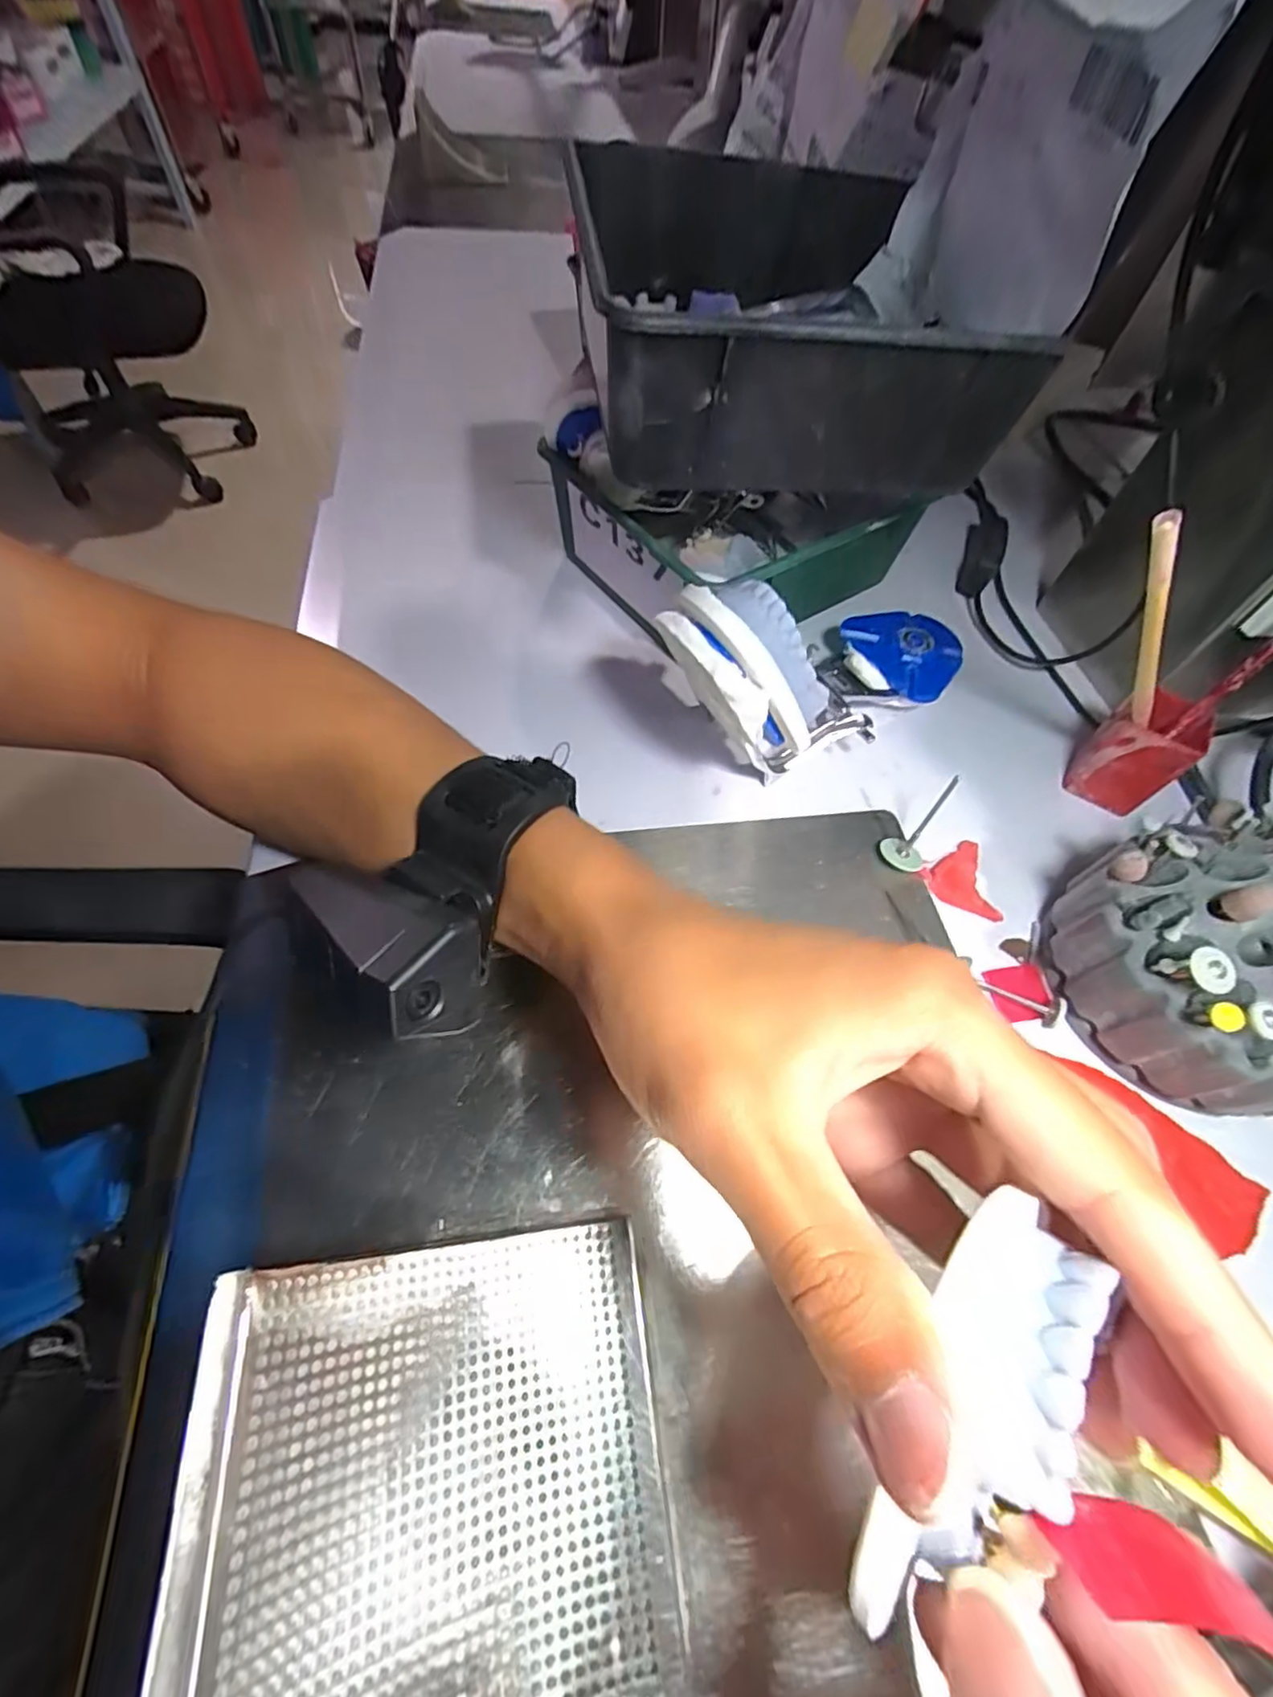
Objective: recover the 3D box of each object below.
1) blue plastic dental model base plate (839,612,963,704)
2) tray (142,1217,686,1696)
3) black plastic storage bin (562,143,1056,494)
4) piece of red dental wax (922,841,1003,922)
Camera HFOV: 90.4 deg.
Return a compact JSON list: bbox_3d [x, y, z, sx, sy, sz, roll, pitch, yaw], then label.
[{"bbox_3d":[0.143,-0.104,0.331,0.048,0.005,0.060,-24,65,-7],"label":"blue plastic dental model base plate"},{"bbox_3d":[-0.045,0.153,0.153,0.115,0.013,0.097,15,51,-34],"label":"tray"},{"bbox_3d":[0.055,-0.222,0.267,0.156,0.067,0.159,-6,59,-7],"label":"black plastic storage bin"},{"bbox_3d":[0.144,0.014,0.285,0.028,0.004,0.039,3,58,-2],"label":"piece of red dental wax"}]

